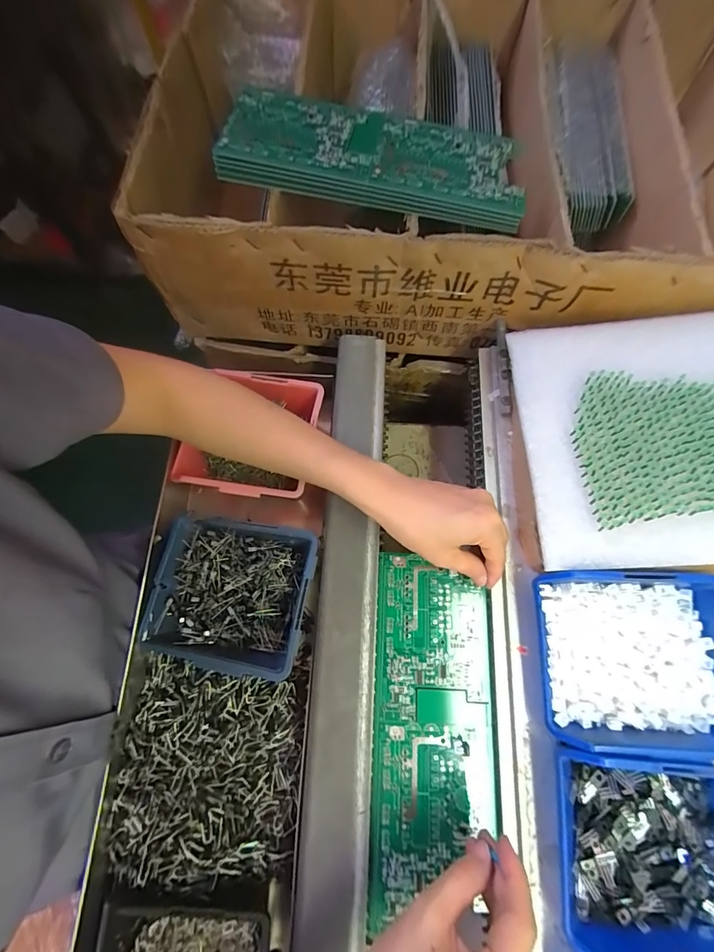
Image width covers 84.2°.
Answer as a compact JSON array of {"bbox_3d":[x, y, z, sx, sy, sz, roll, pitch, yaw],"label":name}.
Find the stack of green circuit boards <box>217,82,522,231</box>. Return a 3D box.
[{"bbox_3d":[0.017,-0.276,0.342,0.253,0.032,0.086,12,73,3],"label":"stack of green circuit boards"}]

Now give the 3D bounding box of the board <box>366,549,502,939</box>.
[{"bbox_3d":[0.063,0.192,0.318,0.096,0.005,0.241,5,73,1],"label":"board"}]

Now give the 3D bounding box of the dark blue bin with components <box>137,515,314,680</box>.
[{"bbox_3d":[-0.112,0.103,0.348,0.139,0.040,0.122,8,73,2],"label":"dark blue bin with components"}]

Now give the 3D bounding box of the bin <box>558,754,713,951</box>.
[{"bbox_3d":[0.209,0.250,0.258,0.137,0.051,0.117,2,73,0],"label":"bin"}]

